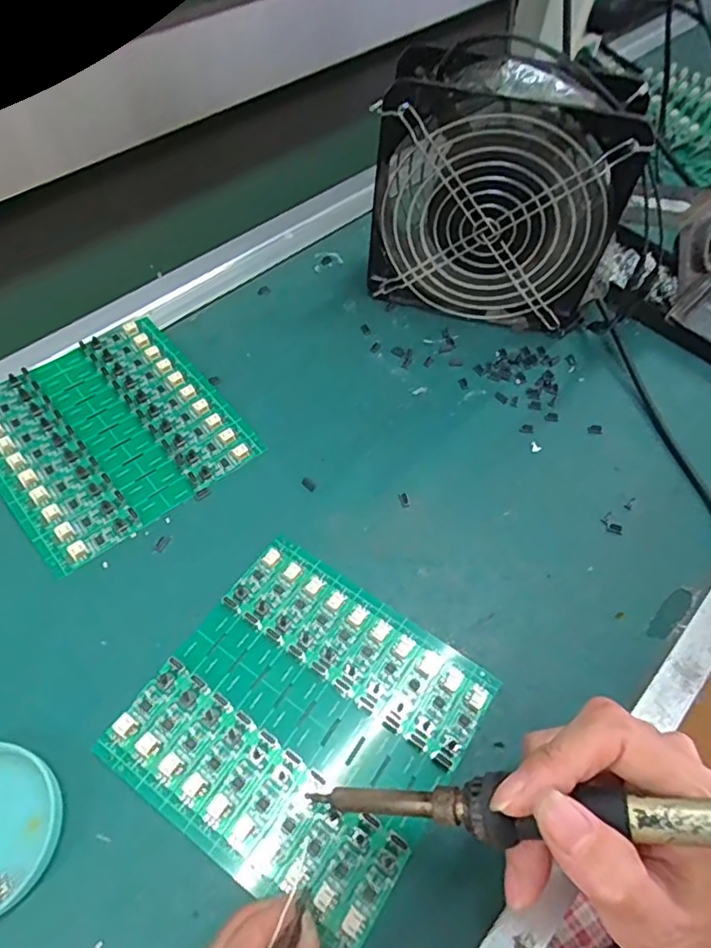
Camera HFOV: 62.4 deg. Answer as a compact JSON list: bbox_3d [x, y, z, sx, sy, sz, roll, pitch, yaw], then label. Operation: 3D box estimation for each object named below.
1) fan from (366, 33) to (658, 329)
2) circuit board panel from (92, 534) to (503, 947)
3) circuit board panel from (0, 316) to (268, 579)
[{"bbox_3d":[0.089,-0.179,0.383,0.149,0.156,0.061,12,57,3],"label":"fan"},{"bbox_3d":[-0.022,0.113,0.278,0.137,0.005,0.132,31,60,15],"label":"circuit board panel"},{"bbox_3d":[-0.149,-0.028,0.356,0.134,0.010,0.136,-35,66,-23],"label":"circuit board panel"}]

